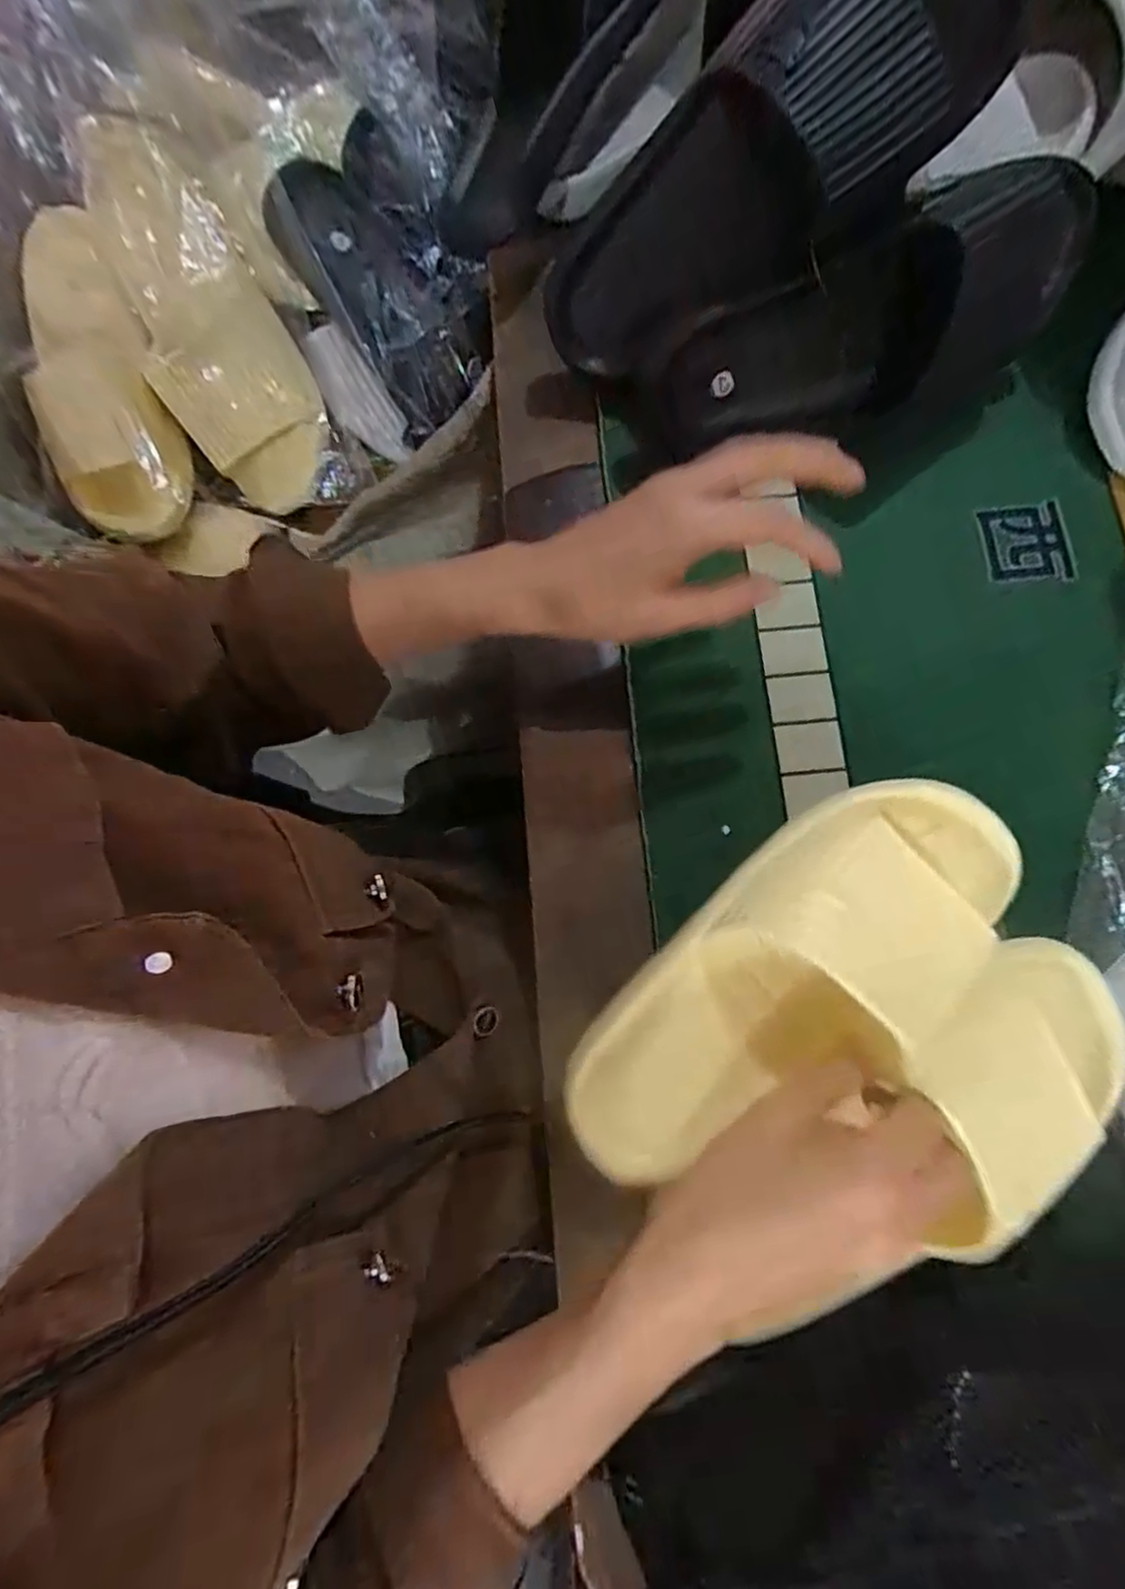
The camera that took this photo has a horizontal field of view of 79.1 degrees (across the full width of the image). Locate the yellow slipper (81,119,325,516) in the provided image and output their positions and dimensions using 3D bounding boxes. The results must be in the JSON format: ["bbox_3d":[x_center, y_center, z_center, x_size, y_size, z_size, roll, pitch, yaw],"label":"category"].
[{"bbox_3d":[-0.265,-0.350,0.513,0.101,0.066,0.250,-25,113,-5],"label":"yellow slipper"}]

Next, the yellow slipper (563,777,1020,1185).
[{"bbox_3d":[0.107,0.090,0.315,0.240,0.064,0.108,-38,78,1],"label":"yellow slipper"}]

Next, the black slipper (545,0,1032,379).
[{"bbox_3d":[0.105,-0.337,0.373,0.266,0.083,0.121,-25,74,30],"label":"black slipper"}]

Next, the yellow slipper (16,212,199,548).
[{"bbox_3d":[-0.362,-0.323,0.537,0.100,0.082,0.241,-16,76,-3],"label":"yellow slipper"}]

